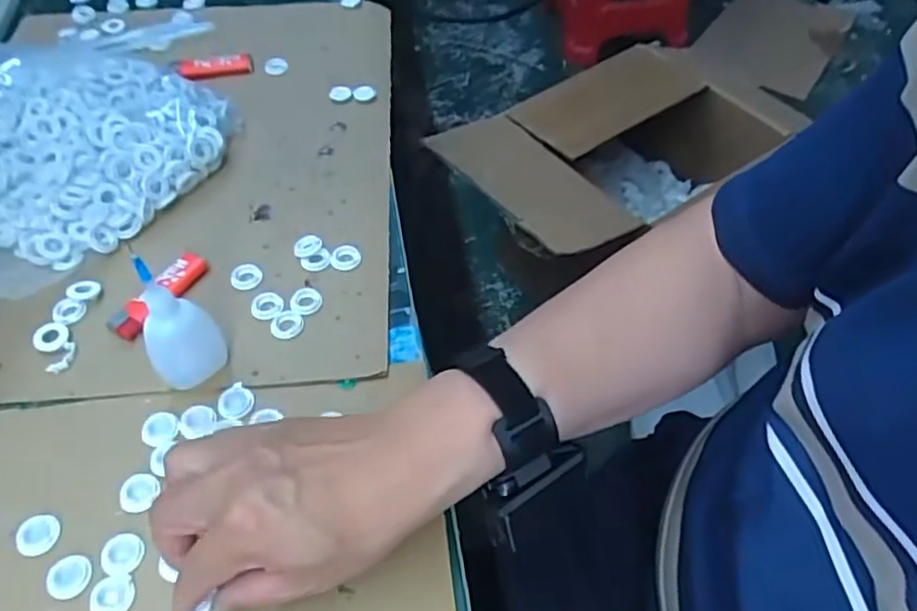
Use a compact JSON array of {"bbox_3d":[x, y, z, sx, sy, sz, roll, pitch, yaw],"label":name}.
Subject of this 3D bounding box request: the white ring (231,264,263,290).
[{"bbox_3d":[-0.161,-0.022,0.504,0.023,0.005,0.021,-1,53,1],"label":"white ring"}]

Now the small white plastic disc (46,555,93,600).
[{"bbox_3d":[-0.220,0.153,0.375,0.025,0.004,0.023,-1,53,1],"label":"small white plastic disc"}]

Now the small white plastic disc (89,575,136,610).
[{"bbox_3d":[-0.192,0.161,0.368,0.023,0.004,0.022,-1,53,1],"label":"small white plastic disc"}]

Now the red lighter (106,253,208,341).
[{"bbox_3d":[-0.220,-0.009,0.491,0.025,0.011,0.081,26,58,20],"label":"red lighter"}]

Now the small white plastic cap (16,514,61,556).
[{"bbox_3d":[-0.247,0.134,0.390,0.024,0.007,0.023,-1,53,1],"label":"small white plastic cap"}]

